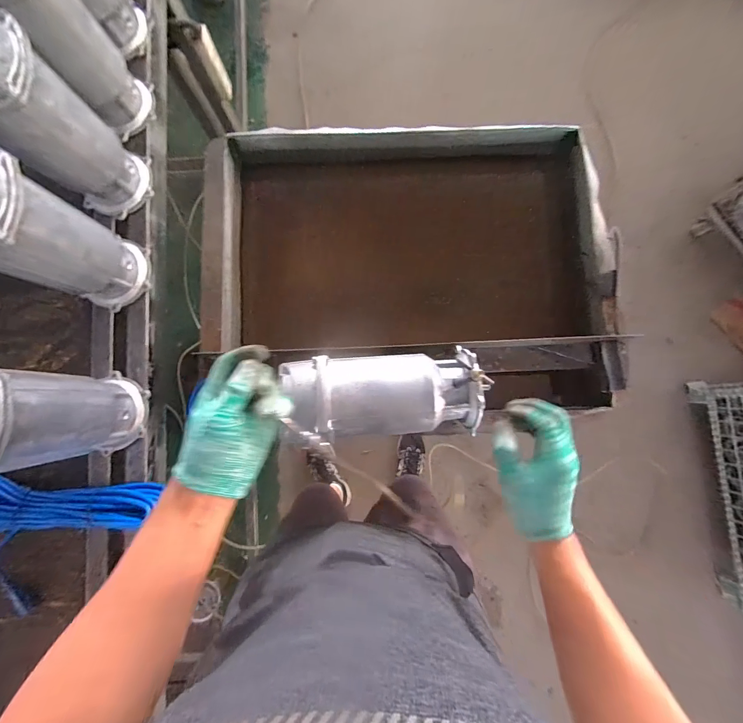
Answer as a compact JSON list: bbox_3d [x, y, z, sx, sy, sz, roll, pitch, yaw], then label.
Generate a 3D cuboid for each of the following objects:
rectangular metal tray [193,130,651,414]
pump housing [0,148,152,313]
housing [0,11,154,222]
[{"bbox_3d":[0.067,-0.188,0.728,0.755,0.245,0.572,-4,84,0],"label":"rectangular metal tray"},{"bbox_3d":[-0.462,-0.171,0.461,0.111,0.290,0.133,26,85,3],"label":"pump housing"},{"bbox_3d":[-0.479,-0.342,0.480,0.124,0.293,0.120,-4,84,0],"label":"housing"}]

